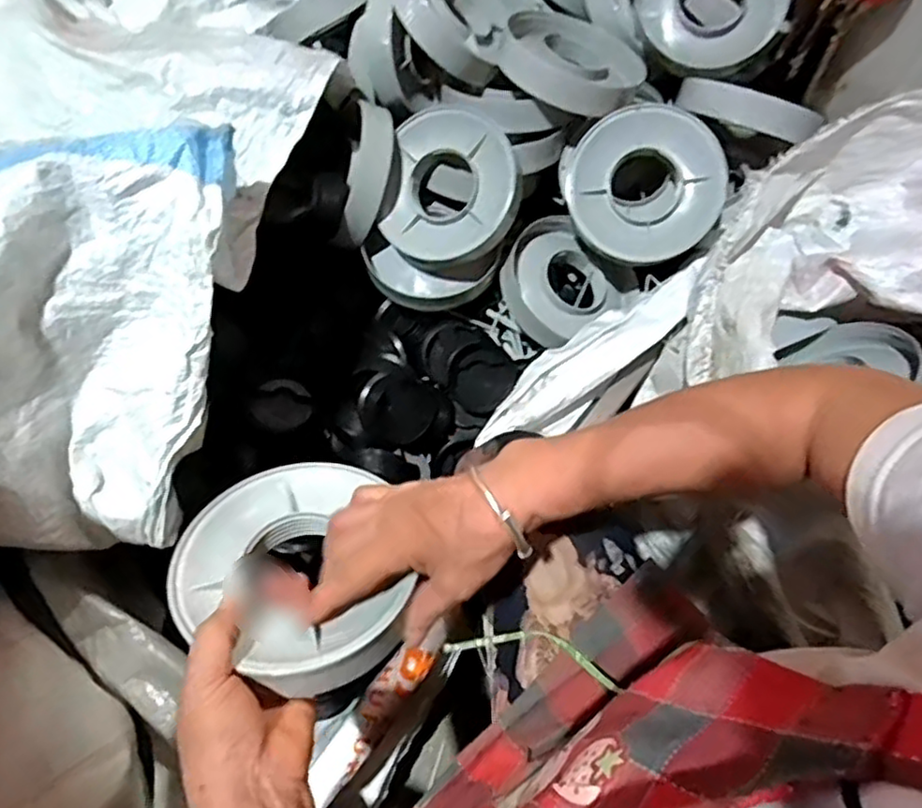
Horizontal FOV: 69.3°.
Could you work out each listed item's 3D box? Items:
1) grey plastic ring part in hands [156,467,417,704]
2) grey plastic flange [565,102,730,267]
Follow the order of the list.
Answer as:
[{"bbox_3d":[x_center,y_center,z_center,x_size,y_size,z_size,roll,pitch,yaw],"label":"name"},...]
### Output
[{"bbox_3d":[-0.109,0.110,0.444,0.154,0.043,0.156,2,44,-2],"label":"grey plastic ring part in hands"},{"bbox_3d":[0.192,-0.229,0.707,0.161,0.052,0.158,1,93,11],"label":"grey plastic flange"}]

